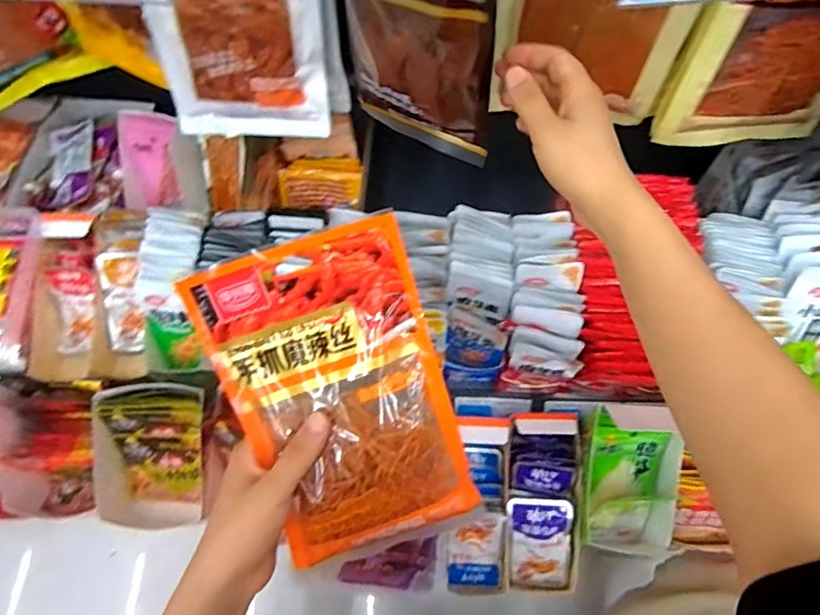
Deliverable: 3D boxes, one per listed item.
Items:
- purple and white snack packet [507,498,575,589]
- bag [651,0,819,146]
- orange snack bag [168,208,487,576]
[{"bbox_3d":[0.147,0.268,0.582,0.069,0.014,0.110,-2,106,6],"label":"purple and white snack packet"},{"bbox_3d":[0.321,-0.235,0.412,0.160,0.240,0.049,0,66,1],"label":"bag"},{"bbox_3d":[-0.046,0.063,0.360,0.142,0.017,0.221,-20,99,-5],"label":"orange snack bag"}]

